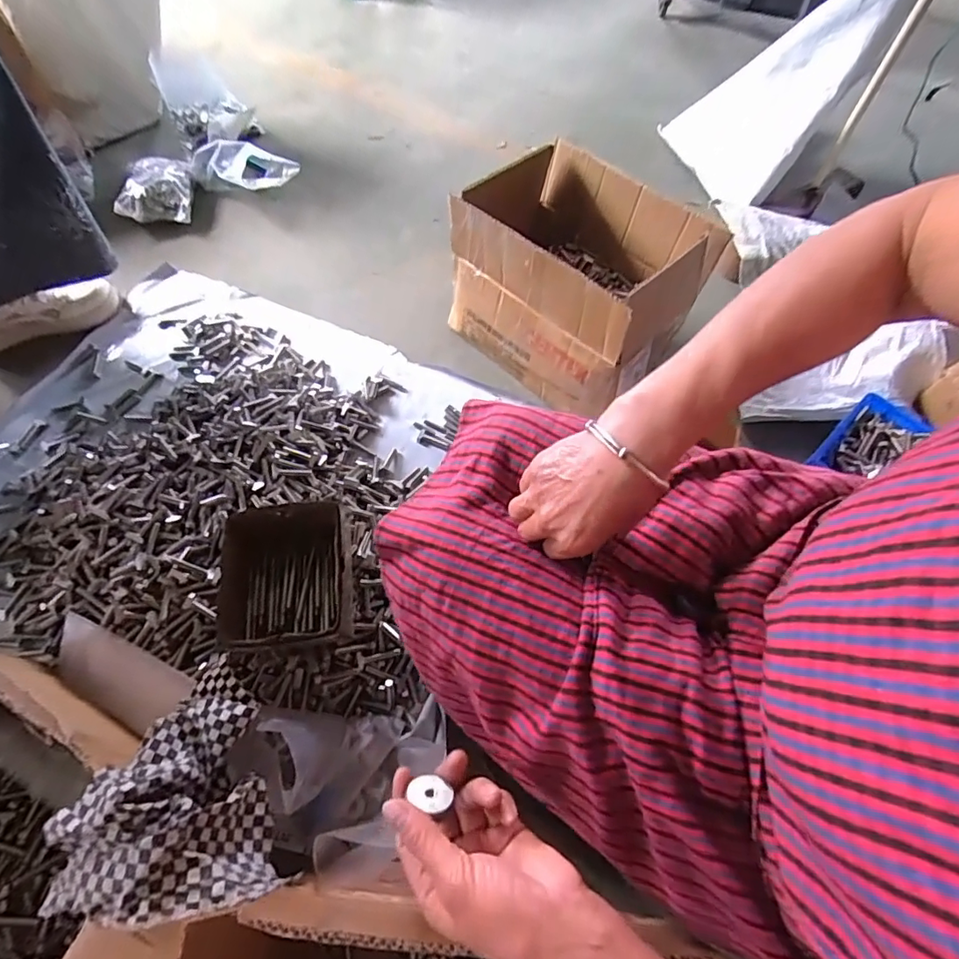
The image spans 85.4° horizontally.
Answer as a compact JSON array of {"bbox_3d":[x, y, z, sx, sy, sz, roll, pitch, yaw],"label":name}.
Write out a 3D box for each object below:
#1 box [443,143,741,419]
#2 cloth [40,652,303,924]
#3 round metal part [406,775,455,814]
[{"bbox_3d":[0.150,-0.313,0.839,0.337,0.255,0.246,40,71,19],"label":"box"},{"bbox_3d":[-0.267,0.267,0.477,0.180,0.103,0.200,-1,63,1],"label":"cloth"},{"bbox_3d":[-0.030,0.198,0.327,0.024,0.027,0.004,9,99,1],"label":"round metal part"}]

